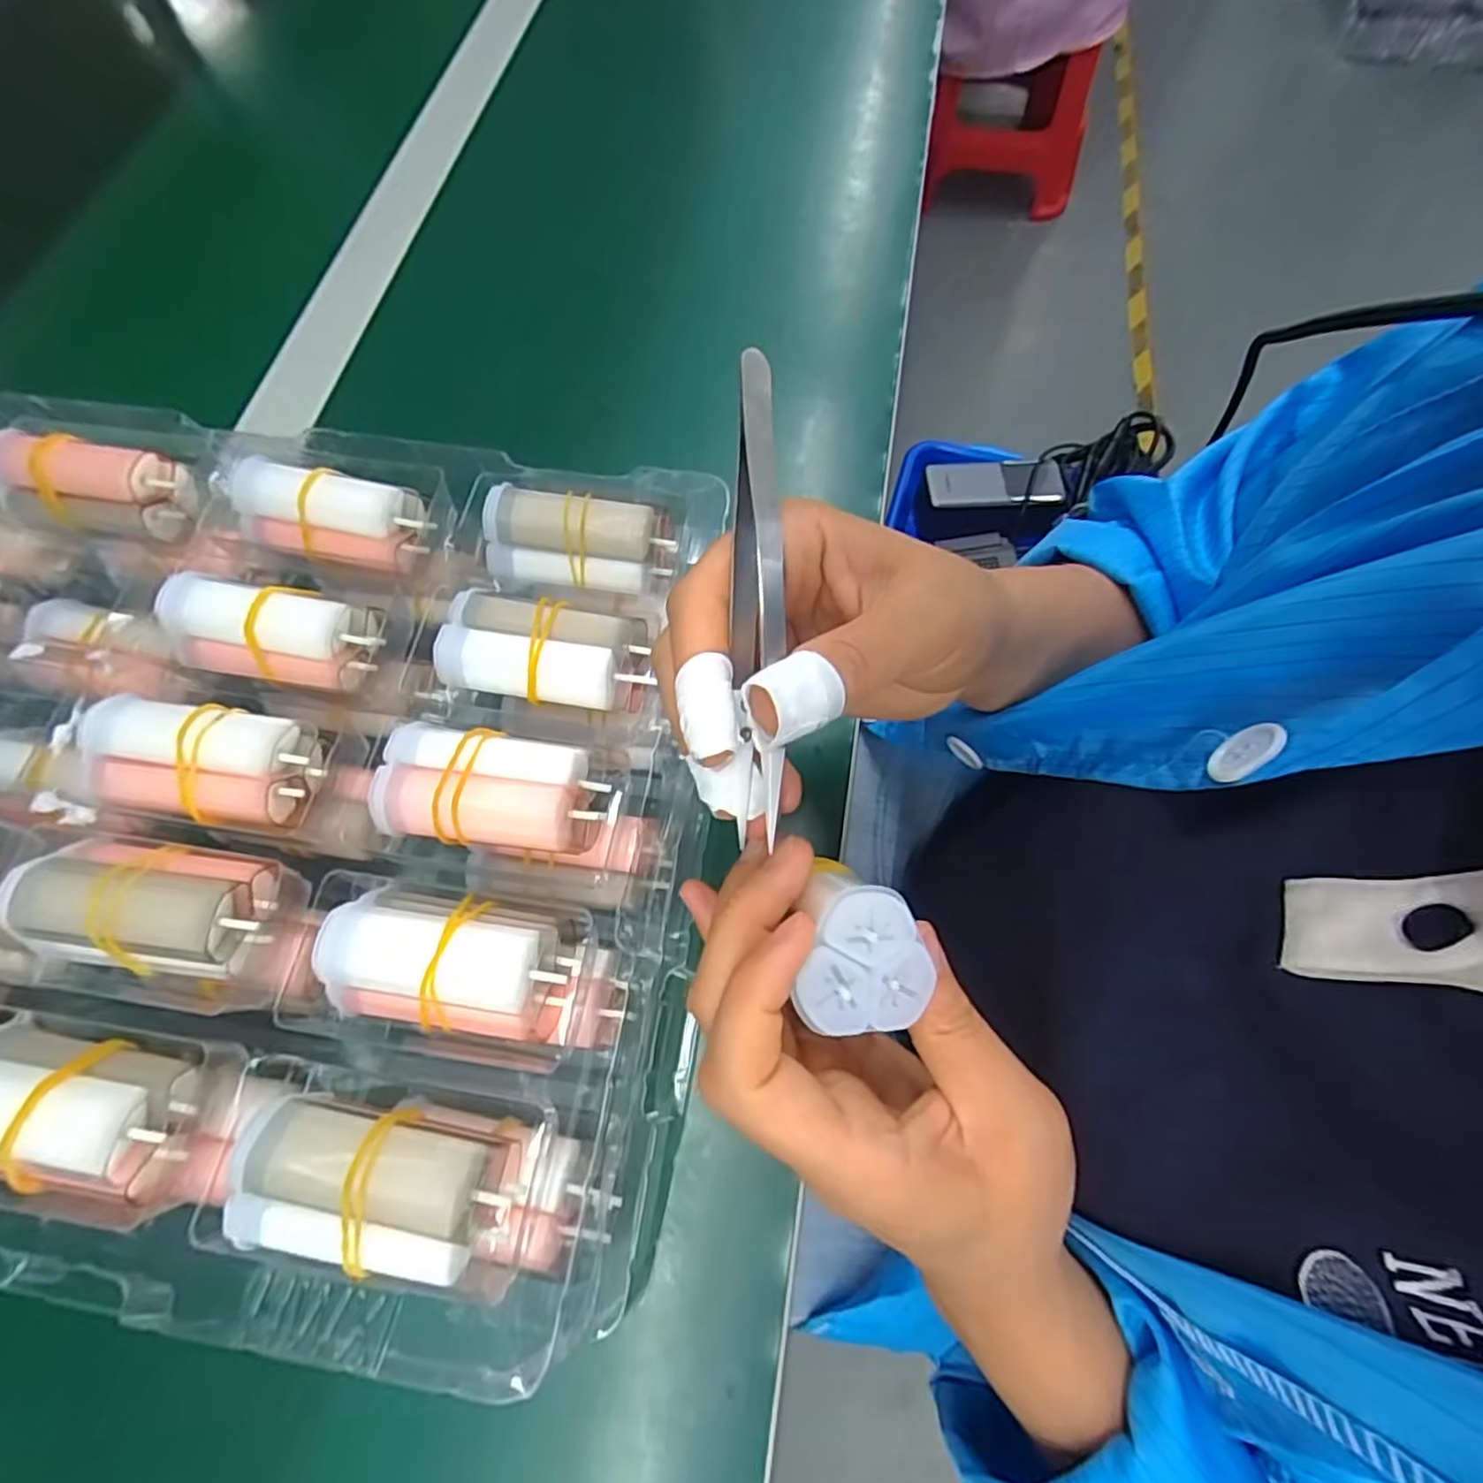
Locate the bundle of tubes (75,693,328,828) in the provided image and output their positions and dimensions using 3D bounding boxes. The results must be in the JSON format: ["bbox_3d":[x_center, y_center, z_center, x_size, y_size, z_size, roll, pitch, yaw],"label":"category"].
[{"bbox_3d":[-0.173,0.007,0.229,0.065,0.026,0.035,7,69,3],"label":"bundle of tubes"}]

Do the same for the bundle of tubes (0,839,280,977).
[{"bbox_3d":[-0.178,0.049,0.212,0.064,0.026,0.036,8,69,4],"label":"bundle of tubes"}]

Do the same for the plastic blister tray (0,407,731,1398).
[{"bbox_3d":[-0.215,0.016,0.250,0.398,0.071,0.277,7,69,3],"label":"plastic blister tray"}]

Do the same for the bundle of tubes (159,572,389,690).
[{"bbox_3d":[-0.167,-0.039,0.247,0.065,0.023,0.029,10,69,4],"label":"bundle of tubes"}]

